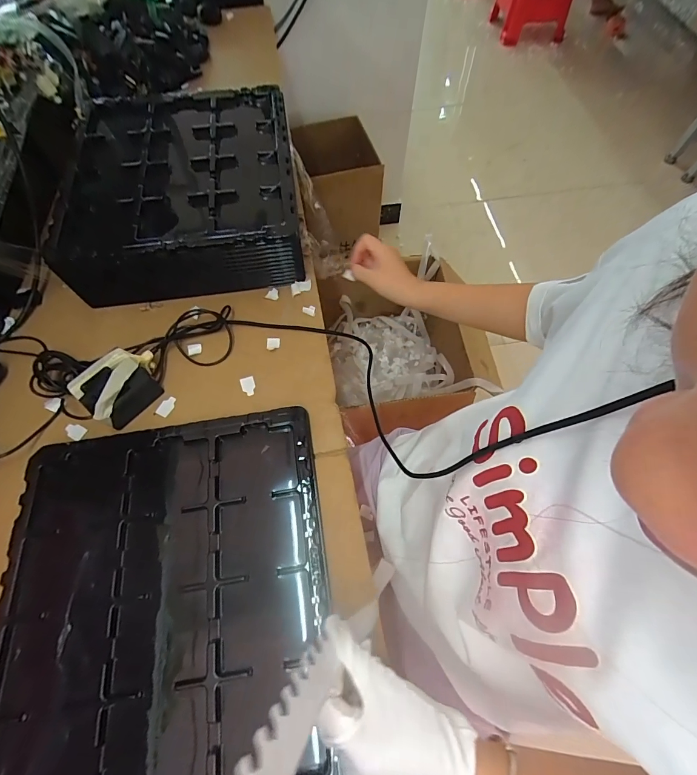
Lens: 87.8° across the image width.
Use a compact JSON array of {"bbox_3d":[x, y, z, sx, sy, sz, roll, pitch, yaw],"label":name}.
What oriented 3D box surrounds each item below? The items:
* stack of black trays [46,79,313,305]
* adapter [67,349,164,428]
[{"bbox_3d":[-0.259,-0.327,0.595,0.329,0.104,0.376,-7,65,-4],"label":"stack of black trays"},{"bbox_3d":[-0.296,-0.008,0.472,0.079,0.052,0.100,33,69,14],"label":"adapter"}]

